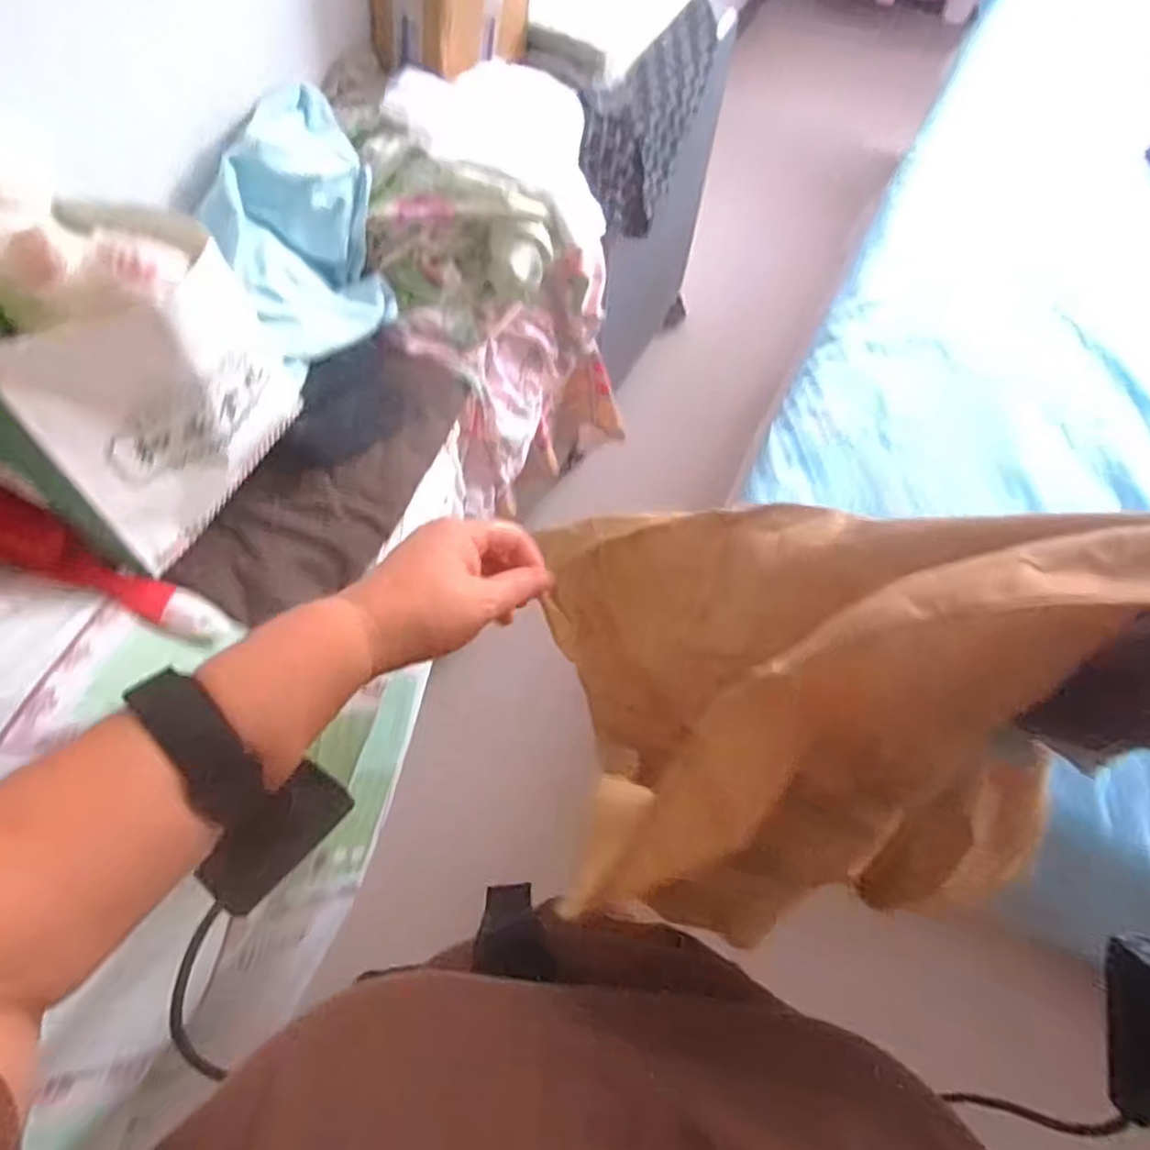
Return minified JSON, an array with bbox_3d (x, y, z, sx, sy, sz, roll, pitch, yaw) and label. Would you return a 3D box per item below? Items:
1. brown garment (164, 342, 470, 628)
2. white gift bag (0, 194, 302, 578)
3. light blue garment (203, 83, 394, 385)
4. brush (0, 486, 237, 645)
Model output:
[{"bbox_3d":[-0.259,-0.087,0.764,0.144,0.040,0.301,37,65,-25],"label":"brown garment"},{"bbox_3d":[-0.346,-0.143,0.570,0.110,0.208,0.223,31,69,11],"label":"white gift bag"},{"bbox_3d":[-0.294,-0.374,0.791,0.167,0.125,0.313,-21,68,-11],"label":"light blue garment"},{"bbox_3d":[-0.436,-0.023,0.587,0.310,0.070,0.055,31,65,-20],"label":"brush"}]

